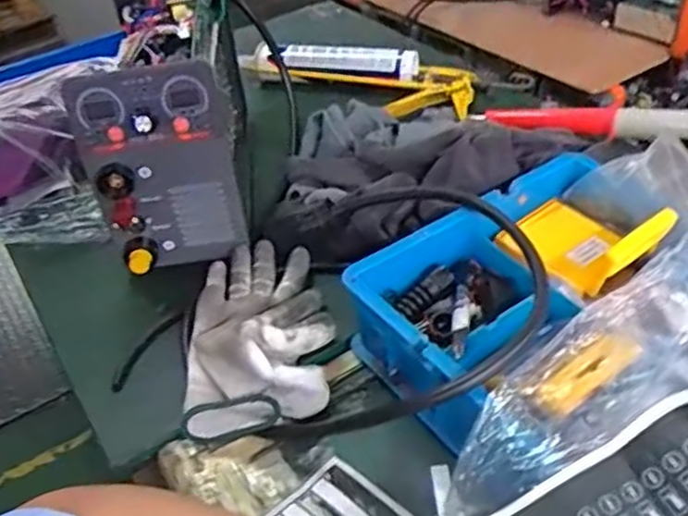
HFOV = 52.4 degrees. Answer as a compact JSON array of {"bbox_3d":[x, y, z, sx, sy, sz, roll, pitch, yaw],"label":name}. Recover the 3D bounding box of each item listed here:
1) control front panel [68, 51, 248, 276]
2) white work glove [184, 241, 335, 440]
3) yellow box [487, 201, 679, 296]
[{"bbox_3d":[-0.160,-0.067,0.630,0.126,0.202,0.046,-12,41,-8],"label":"control front panel"},{"bbox_3d":[-0.070,0.045,0.577,0.110,0.071,0.199,-3,40,3],"label":"white work glove"},{"bbox_3d":[0.201,-0.020,0.589,0.084,0.060,0.123,-29,46,-26],"label":"yellow box"}]

